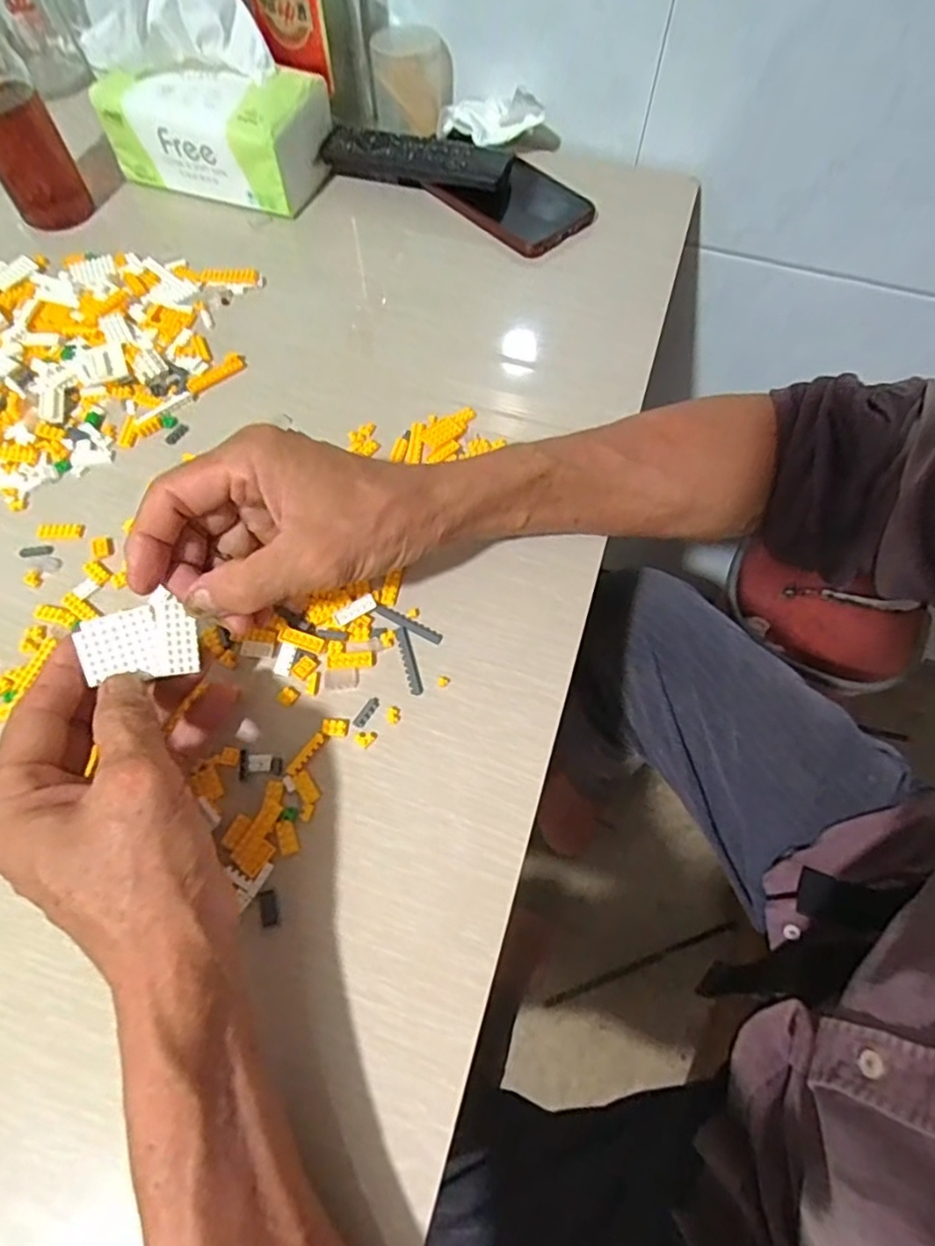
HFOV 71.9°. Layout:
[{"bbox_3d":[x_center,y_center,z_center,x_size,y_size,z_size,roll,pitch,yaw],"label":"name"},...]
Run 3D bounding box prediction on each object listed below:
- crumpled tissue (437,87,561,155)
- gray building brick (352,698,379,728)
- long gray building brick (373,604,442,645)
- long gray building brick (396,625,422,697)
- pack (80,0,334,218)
[{"bbox_3d":[0.027,-0.411,0.529,0.098,0.045,0.043,5,65,2],"label":"crumpled tissue"},{"bbox_3d":[-0.052,0.046,0.333,0.006,0.004,0.018,28,68,13],"label":"gray building brick"},{"bbox_3d":[-0.033,0.000,0.355,0.040,0.004,0.006,26,67,12],"label":"long gray building brick"},{"bbox_3d":[-0.032,0.019,0.346,0.007,0.004,0.040,-14,65,-7],"label":"long gray building brick"},{"bbox_3d":[-0.197,-0.402,0.489,0.162,0.113,0.081,17,66,8],"label":"pack"}]

